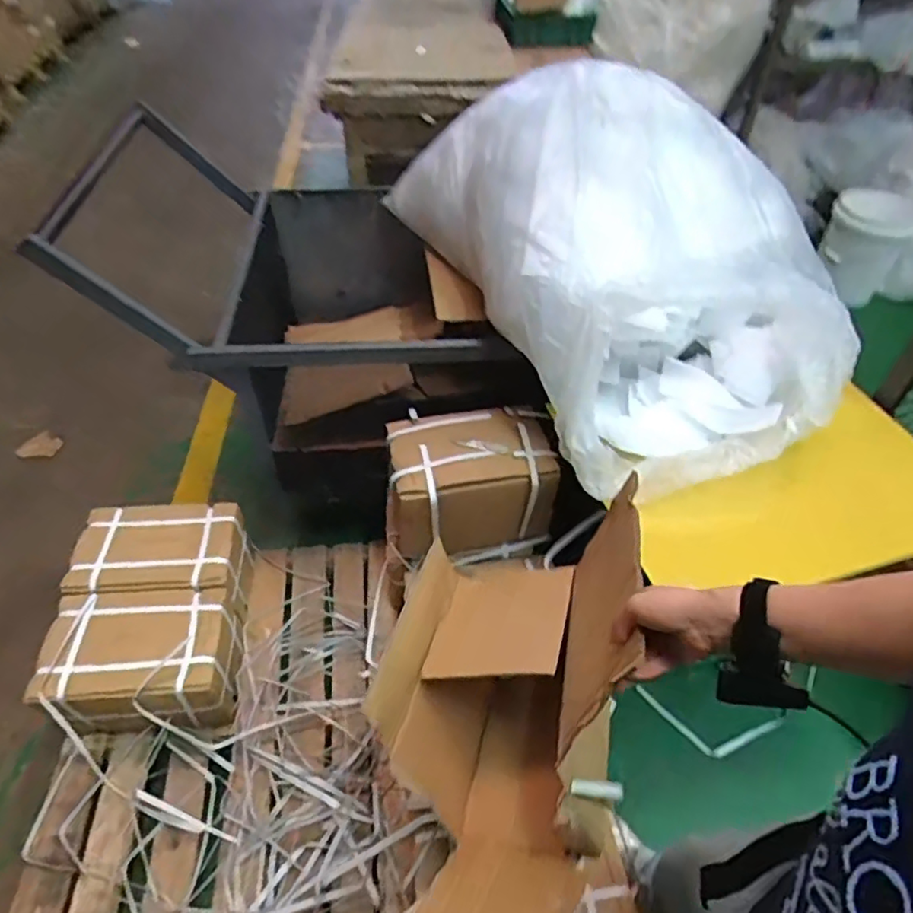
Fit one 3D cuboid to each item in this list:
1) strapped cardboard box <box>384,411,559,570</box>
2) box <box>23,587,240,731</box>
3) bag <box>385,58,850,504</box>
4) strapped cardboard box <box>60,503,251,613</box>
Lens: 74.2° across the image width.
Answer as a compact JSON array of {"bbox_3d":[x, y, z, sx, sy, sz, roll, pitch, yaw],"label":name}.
[{"bbox_3d":[0.024,0.055,1.233,0.325,0.211,0.228,-2,48,-4],"label":"strapped cardboard box"},{"bbox_3d":[-0.591,0.400,1.167,0.307,0.194,0.218,-2,48,-4],"label":"box"},{"bbox_3d":[0.316,-0.444,1.182,0.587,0.461,0.978,-14,50,-15],"label":"bag"},{"bbox_3d":[-0.617,0.245,1.306,0.311,0.200,0.217,-5,48,-6],"label":"strapped cardboard box"}]

